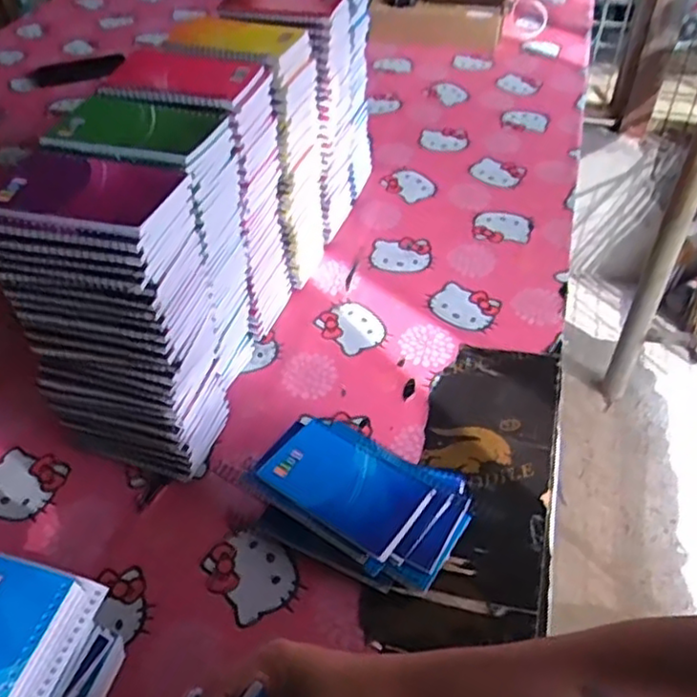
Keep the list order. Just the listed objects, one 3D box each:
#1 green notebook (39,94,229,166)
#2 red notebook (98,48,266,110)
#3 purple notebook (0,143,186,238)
[{"bbox_3d":[-0.176,-0.180,0.563,0.124,0.017,0.092,8,45,10],"label":"green notebook"},{"bbox_3d":[-0.153,-0.248,0.622,0.133,0.013,0.095,5,45,7],"label":"red notebook"},{"bbox_3d":[-0.198,-0.115,0.507,0.134,0.019,0.096,11,46,12],"label":"purple notebook"}]

